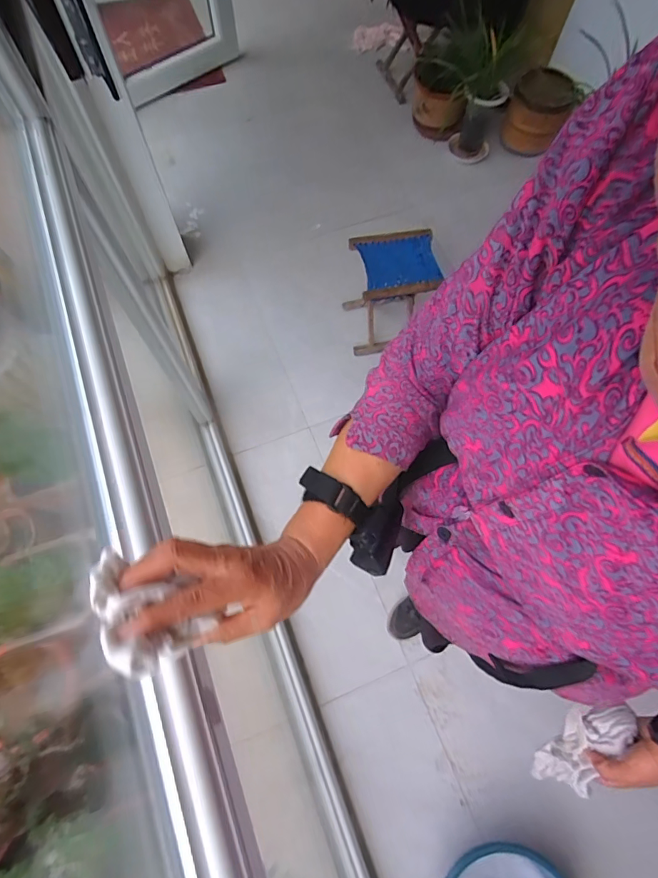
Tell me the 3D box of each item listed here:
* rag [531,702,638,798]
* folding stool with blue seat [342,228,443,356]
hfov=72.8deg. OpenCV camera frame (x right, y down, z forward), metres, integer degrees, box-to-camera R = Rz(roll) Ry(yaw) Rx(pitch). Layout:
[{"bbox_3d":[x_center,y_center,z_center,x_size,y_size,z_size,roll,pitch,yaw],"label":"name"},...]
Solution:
[{"bbox_3d":[0.331,0.410,0.590,0.055,0.052,0.167,39,109,13],"label":"rag"},{"bbox_3d":[0.220,-0.510,1.591,0.279,0.335,0.255,-8,69,-4],"label":"folding stool with blue seat"}]

